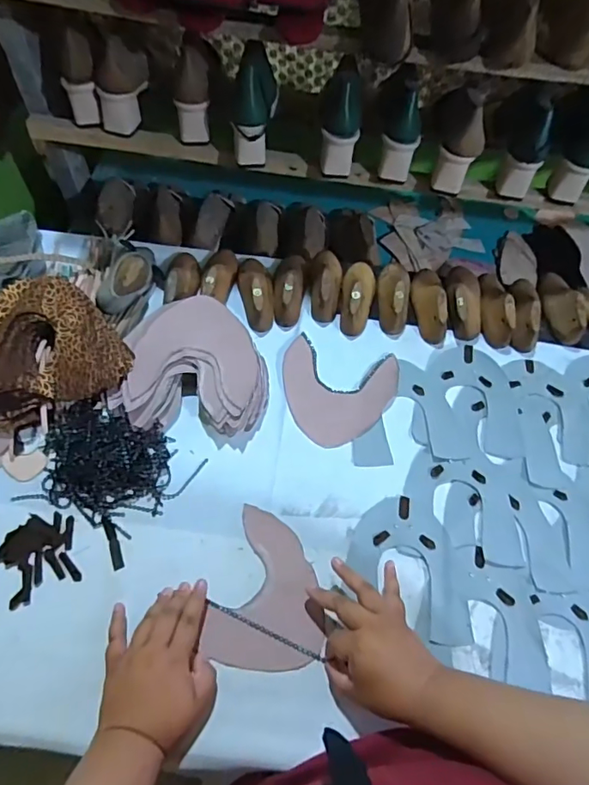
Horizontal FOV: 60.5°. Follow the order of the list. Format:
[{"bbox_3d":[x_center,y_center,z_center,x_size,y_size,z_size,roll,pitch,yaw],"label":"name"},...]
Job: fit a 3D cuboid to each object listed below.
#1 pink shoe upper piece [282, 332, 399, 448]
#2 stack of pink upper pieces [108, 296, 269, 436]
[{"bbox_3d":[0.055,0.000,0.715,0.162,0.004,0.158,16,62,7],"label":"pink shoe upper piece"},{"bbox_3d":[-0.133,-0.035,0.690,0.187,0.061,0.178,2,59,-2],"label":"stack of pink upper pieces"}]

